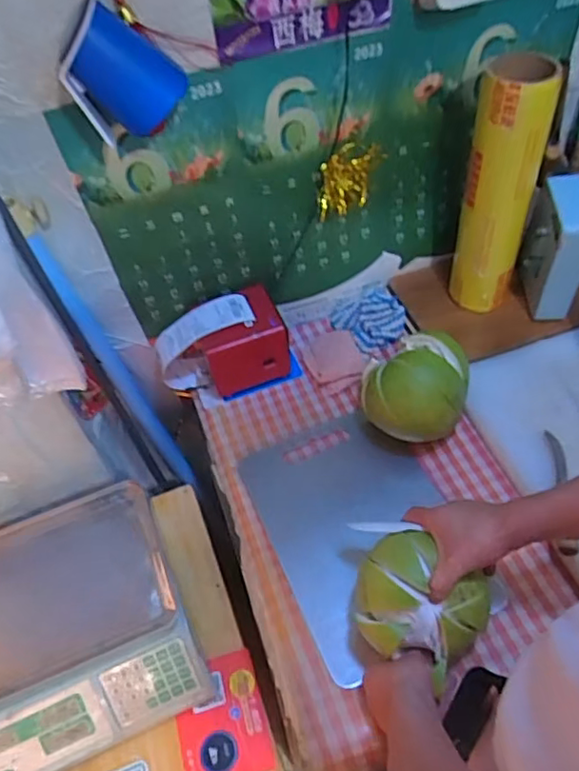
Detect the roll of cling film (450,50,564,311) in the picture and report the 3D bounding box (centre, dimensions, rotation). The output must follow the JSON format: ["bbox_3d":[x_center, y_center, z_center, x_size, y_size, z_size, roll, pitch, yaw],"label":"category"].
[{"bbox_3d":[0.295,-0.274,0.840,0.091,0.342,0.111,11,54,15],"label":"roll of cling film"}]

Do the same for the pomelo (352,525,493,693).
[{"bbox_3d":[0.137,0.246,0.653,0.131,0.118,0.122,32,62,27],"label":"pomelo"}]

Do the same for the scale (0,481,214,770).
[{"bbox_3d":[-0.321,0.338,0.833,0.336,0.119,0.311,-22,53,-11],"label":"scale"}]

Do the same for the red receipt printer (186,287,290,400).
[{"bbox_3d":[-0.078,-0.067,0.923,0.132,0.105,0.101,-23,53,-12],"label":"red receipt printer"}]

